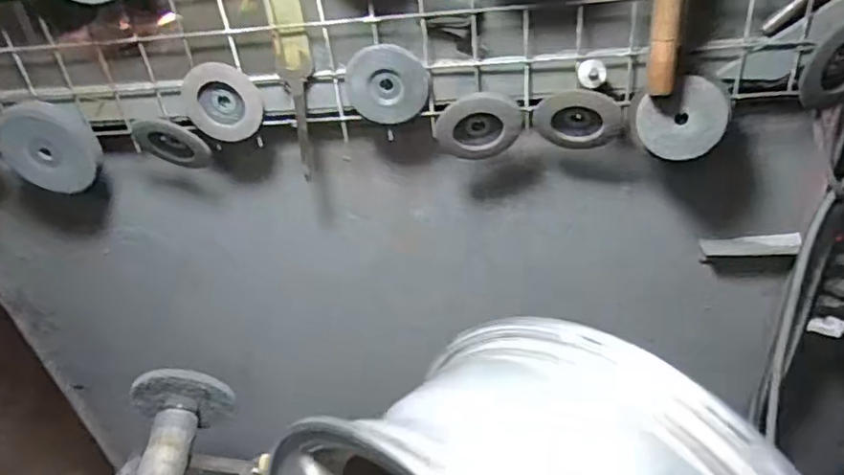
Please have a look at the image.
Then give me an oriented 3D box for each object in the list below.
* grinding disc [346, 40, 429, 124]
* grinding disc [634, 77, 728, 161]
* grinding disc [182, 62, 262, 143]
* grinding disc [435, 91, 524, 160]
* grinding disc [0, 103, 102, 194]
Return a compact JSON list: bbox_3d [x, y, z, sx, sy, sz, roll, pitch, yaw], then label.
[{"bbox_3d":[-0.040,-0.175,0.678,0.093,0.087,0.011,1,35,9],"label":"grinding disc"},{"bbox_3d":[0.283,-0.126,0.641,0.090,0.081,0.011,-25,8,21],"label":"grinding disc"},{"bbox_3d":[-0.239,-0.161,0.716,0.093,0.090,0.015,-1,34,7],"label":"grinding disc"},{"bbox_3d":[0.066,-0.127,0.682,0.096,0.078,0.022,-3,34,3],"label":"grinding disc"},{"bbox_3d":[-0.487,-0.116,0.780,0.139,0.110,0.032,5,35,14],"label":"grinding disc"}]

